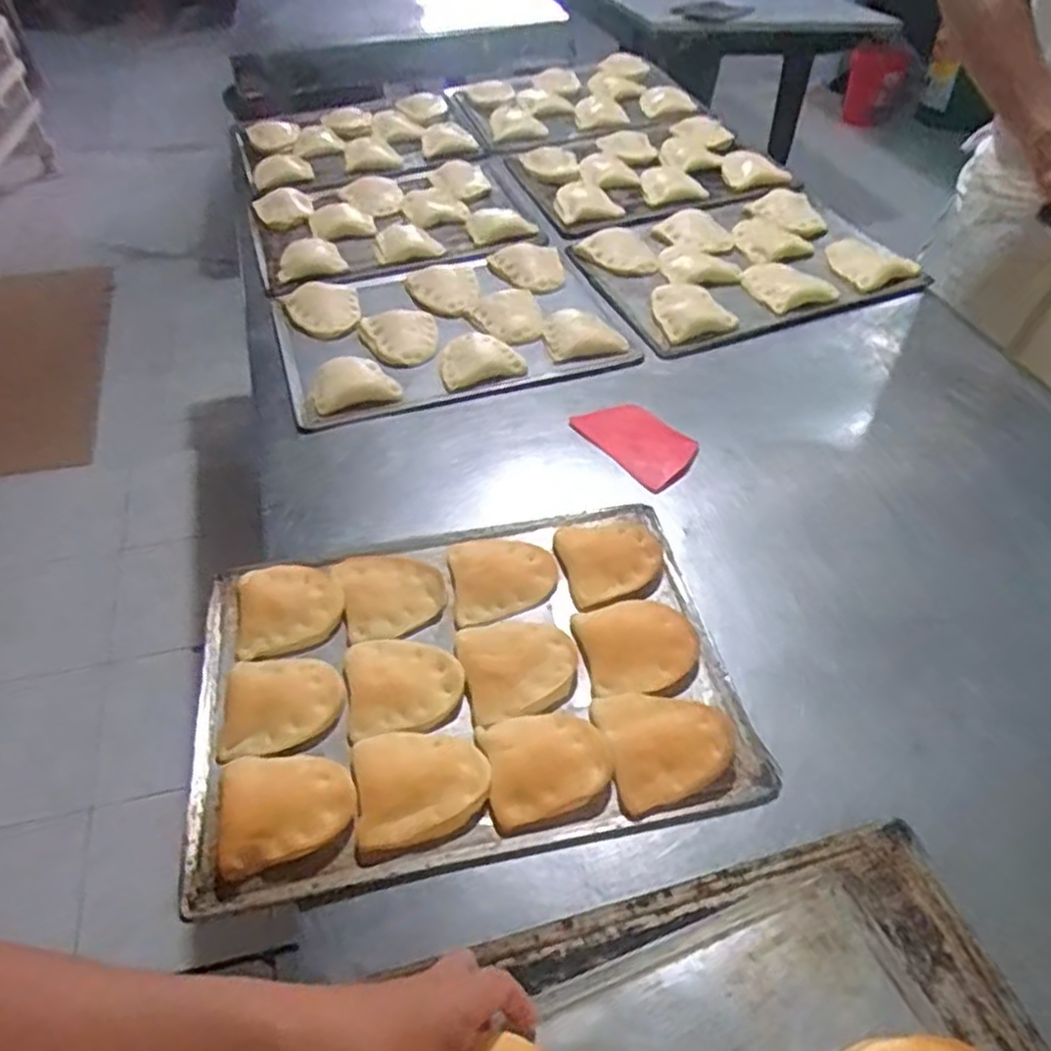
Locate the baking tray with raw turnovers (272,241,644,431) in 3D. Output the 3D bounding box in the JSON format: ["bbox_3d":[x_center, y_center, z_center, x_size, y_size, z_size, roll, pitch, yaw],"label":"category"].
[{"bbox_3d":[-0.114,-0.281,1.048,0.442,0.034,0.336,-16,48,-12],"label":"baking tray with raw turnovers"}]

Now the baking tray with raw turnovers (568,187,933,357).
[{"bbox_3d":[0.322,-0.412,1.140,0.448,0.035,0.340,-17,48,-13],"label":"baking tray with raw turnovers"}]

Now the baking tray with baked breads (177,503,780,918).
[{"bbox_3d":[-0.057,0.121,0.660,0.448,0.031,0.318,-9,47,-6],"label":"baking tray with baked breads"}]

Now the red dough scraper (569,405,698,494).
[{"bbox_3d":[0.130,-0.097,0.885,0.093,0.011,0.147,-34,54,-26],"label":"red dough scraper"}]

